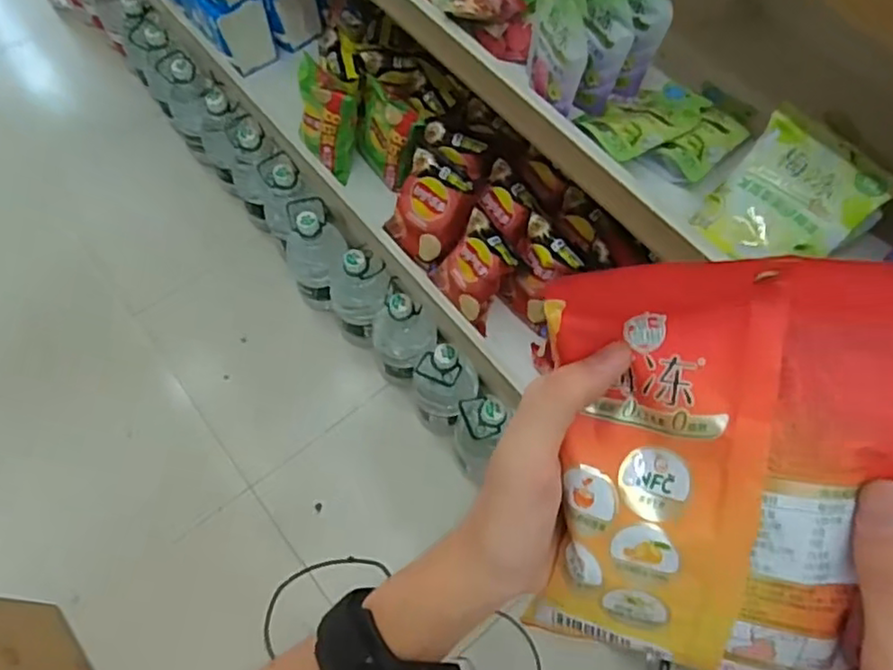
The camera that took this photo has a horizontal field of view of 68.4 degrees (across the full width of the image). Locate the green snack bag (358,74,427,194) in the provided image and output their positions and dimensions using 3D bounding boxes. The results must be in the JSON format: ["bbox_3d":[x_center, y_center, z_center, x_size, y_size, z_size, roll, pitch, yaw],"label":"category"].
[{"bbox_3d":[-0.118,-0.395,1.301,0.087,0.153,0.198,-30,68,-14],"label":"green snack bag"}]

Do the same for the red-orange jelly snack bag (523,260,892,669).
[{"bbox_3d":[0.117,0.062,0.271,0.160,0.056,0.192,10,94,19],"label":"red-orange jelly snack bag"}]

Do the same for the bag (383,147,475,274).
[{"bbox_3d":[-0.022,-0.237,1.244,0.143,0.062,0.184,34,113,13],"label":"bag"}]

